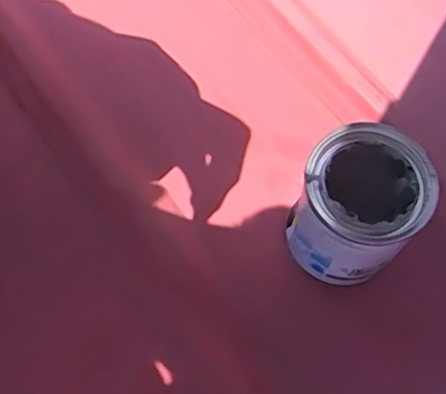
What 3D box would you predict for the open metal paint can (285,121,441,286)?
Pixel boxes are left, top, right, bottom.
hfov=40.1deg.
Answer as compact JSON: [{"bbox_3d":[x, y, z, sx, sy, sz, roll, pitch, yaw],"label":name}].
[{"bbox_3d":[0.091,0.012,0.430,0.080,0.104,0.080,0,68,-1],"label":"open metal paint can"}]

